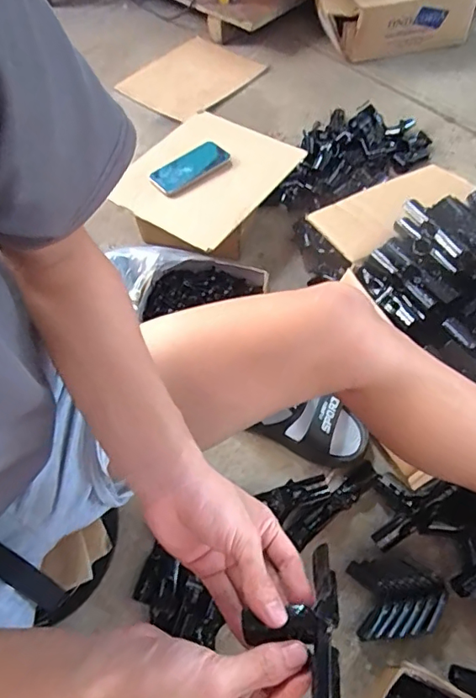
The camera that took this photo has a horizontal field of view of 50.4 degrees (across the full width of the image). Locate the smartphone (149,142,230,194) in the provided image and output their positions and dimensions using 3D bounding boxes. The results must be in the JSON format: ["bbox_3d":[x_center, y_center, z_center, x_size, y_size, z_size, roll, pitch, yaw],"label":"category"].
[{"bbox_3d":[-0.087,-0.333,0.923,0.148,0.010,0.057,-34,80,-15],"label":"smartphone"}]

